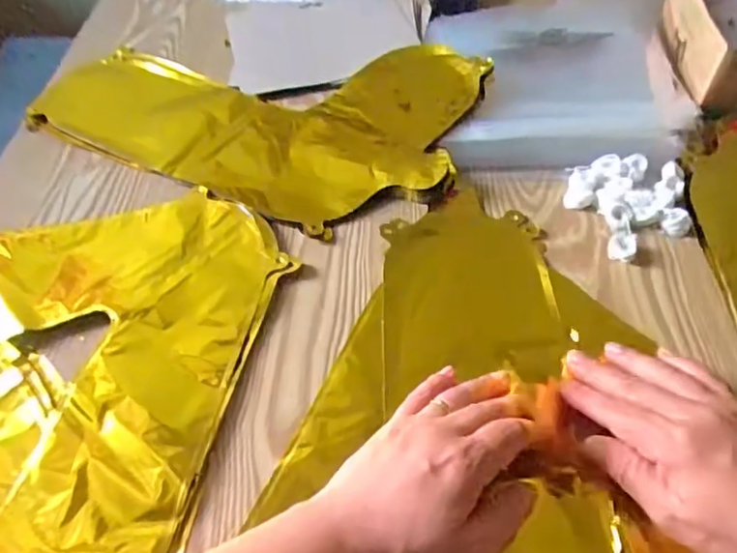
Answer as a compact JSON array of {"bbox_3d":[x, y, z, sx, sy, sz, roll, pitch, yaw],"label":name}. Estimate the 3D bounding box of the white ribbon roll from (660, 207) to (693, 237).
[{"bbox_3d":[0.235,-0.042,0.453,0.021,0.011,0.021,-1,50,2],"label":"white ribbon roll"}]

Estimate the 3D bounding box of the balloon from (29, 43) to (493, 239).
[{"bbox_3d":[-0.118,-0.159,0.554,0.407,0.033,0.226,14,52,14],"label":"balloon"}]

